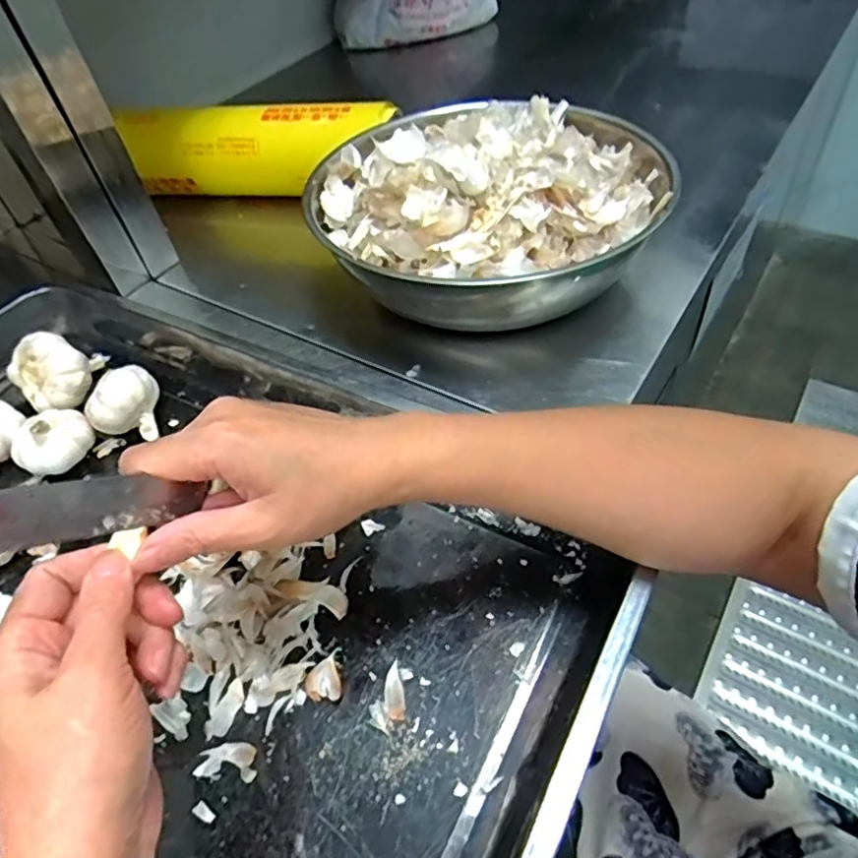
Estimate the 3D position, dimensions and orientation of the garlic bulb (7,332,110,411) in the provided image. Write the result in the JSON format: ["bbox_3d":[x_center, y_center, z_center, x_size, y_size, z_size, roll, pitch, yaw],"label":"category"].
[{"bbox_3d":[-0.302,-0.052,0.495,0.063,0.053,0.070,32,60,31],"label":"garlic bulb"}]

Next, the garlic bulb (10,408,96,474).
[{"bbox_3d":[-0.287,0.010,0.462,0.050,0.038,0.055,30,59,30],"label":"garlic bulb"}]

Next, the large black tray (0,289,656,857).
[{"bbox_3d":[-0.215,0.083,0.388,0.631,0.064,0.425,23,57,21],"label":"large black tray"}]

